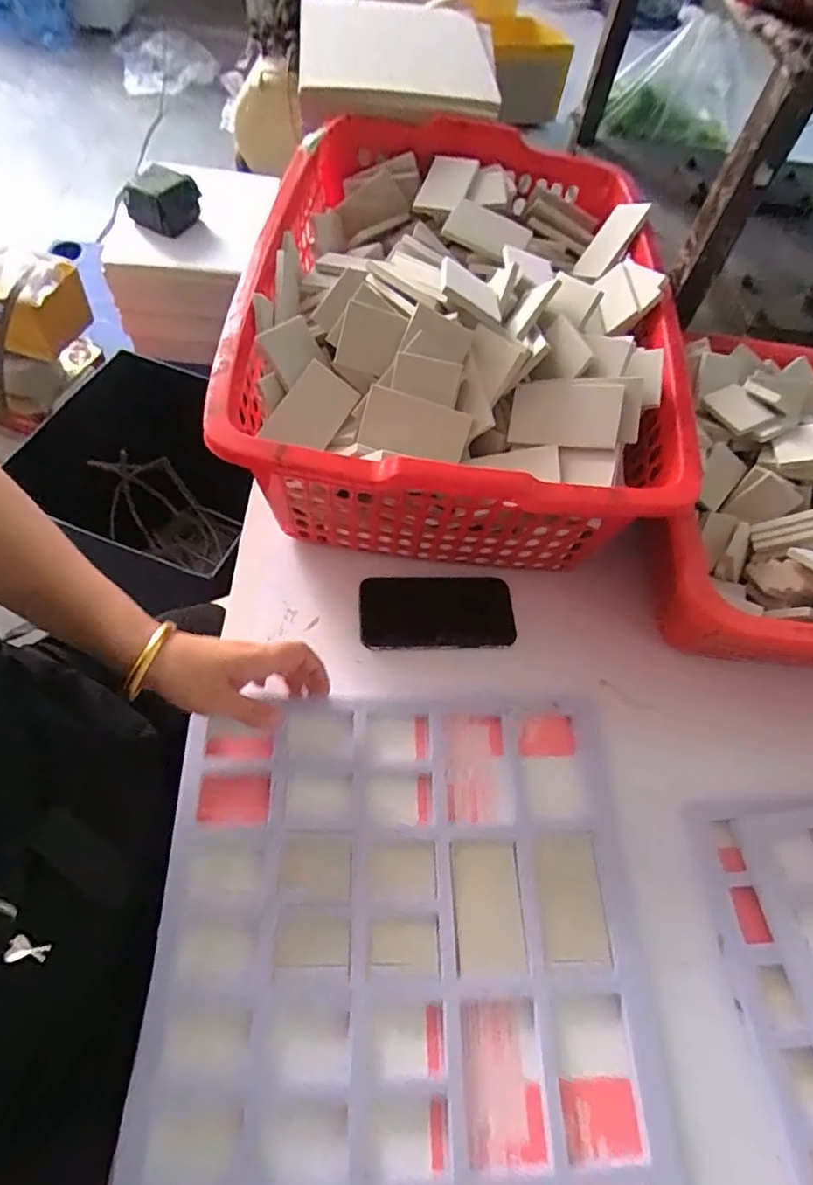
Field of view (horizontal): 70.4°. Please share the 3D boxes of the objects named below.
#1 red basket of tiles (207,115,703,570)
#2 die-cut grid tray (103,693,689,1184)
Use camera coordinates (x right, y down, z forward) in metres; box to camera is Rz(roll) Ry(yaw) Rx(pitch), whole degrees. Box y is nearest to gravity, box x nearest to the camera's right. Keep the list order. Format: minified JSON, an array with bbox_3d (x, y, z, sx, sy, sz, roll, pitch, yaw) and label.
[{"bbox_3d":[0.053,-0.272,0.612,0.389,0.171,0.540,7,60,-3],"label":"red basket of tiles"},{"bbox_3d":[0.000,0.285,0.404,0.353,0.031,0.416,0,59,-4],"label":"die-cut grid tray"}]

